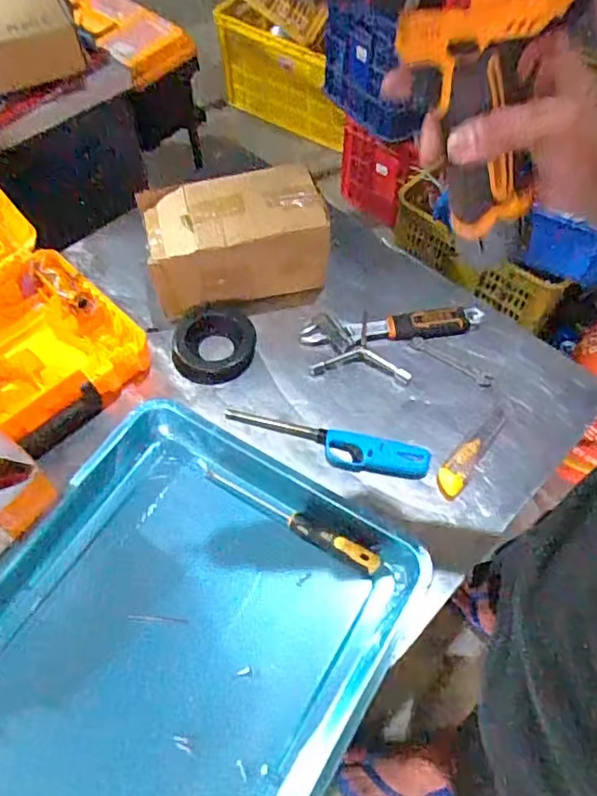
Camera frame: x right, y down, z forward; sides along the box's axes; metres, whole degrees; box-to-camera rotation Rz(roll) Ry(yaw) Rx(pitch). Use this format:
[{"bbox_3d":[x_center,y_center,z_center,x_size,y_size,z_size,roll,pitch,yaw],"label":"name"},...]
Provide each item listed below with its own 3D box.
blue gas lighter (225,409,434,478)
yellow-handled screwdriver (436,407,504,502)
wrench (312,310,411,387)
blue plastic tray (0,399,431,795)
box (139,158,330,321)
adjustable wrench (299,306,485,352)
[{"bbox_3d":[0.032,0.052,0.735,0.255,0.023,0.050,15,59,10],"label":"blue gas lighter"},{"bbox_3d":[0.215,0.063,0.743,0.034,0.021,0.154,31,63,18],"label":"yellow-handled screwdriver"},{"bbox_3d":[0.096,-0.051,0.801,0.115,0.011,0.127,36,65,21],"label":"wrench"},{"bbox_3d":[-0.174,0.310,0.579,0.382,0.078,0.590,29,63,17],"label":"blue plastic tray"},{"bbox_3d":[-0.085,-0.218,0.834,0.241,0.125,0.140,-8,58,-5],"label":"box"},{"bbox_3d":[0.132,-0.098,0.823,0.254,0.024,0.061,-3,58,-1],"label":"adjustable wrench"}]

